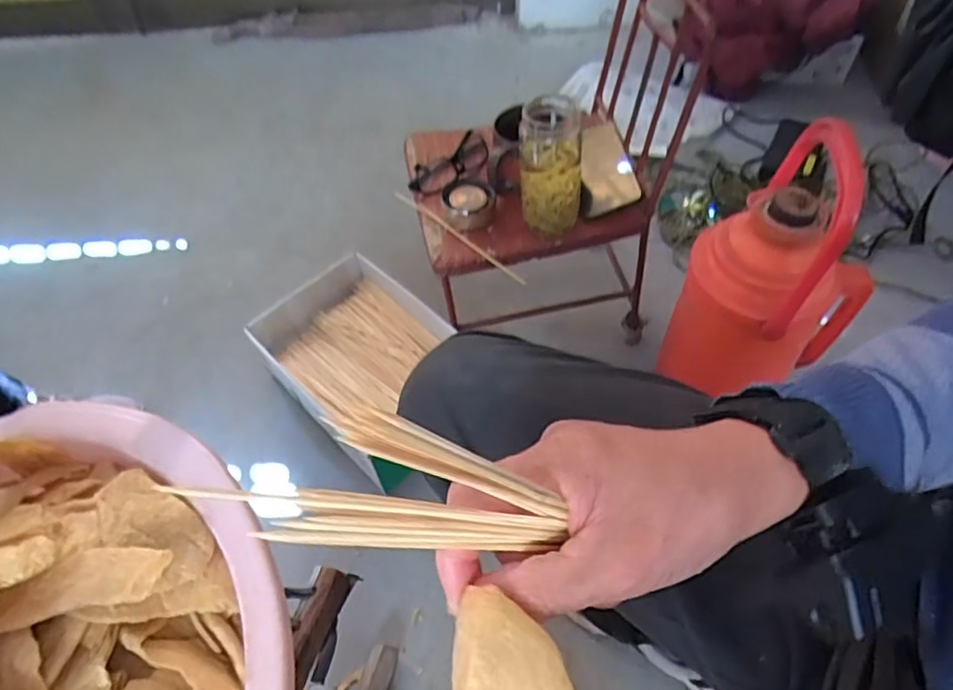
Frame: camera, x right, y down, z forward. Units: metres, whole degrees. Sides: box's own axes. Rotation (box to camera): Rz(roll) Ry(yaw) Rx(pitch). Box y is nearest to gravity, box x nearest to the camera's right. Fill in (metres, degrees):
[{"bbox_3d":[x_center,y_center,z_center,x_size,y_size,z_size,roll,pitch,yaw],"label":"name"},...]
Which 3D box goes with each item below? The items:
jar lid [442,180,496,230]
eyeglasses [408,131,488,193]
[{"bbox_3d":[-0.010,-0.176,0.762,0.063,0.029,0.063,-1,54,2],"label":"jar lid"},{"bbox_3d":[-0.037,-0.242,0.816,0.044,0.035,0.143,32,61,23],"label":"eyeglasses"}]

